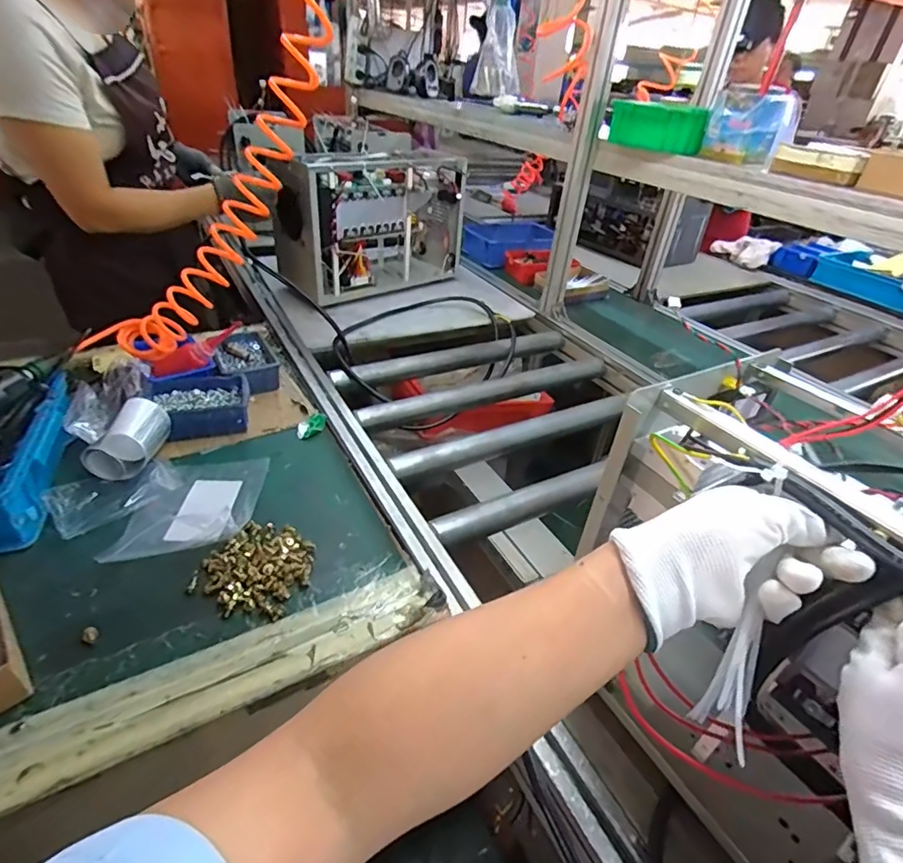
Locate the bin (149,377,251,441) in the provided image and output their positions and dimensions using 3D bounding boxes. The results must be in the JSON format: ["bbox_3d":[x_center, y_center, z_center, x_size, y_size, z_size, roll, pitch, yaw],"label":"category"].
[{"bbox_3d":[-0.378,-0.035,0.753,0.141,0.048,0.095,-8,38,-18],"label":"bin"}]

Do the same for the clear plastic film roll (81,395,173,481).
[{"bbox_3d":[-0.423,0.008,0.665,0.070,0.070,0.099,3,36,-4],"label":"clear plastic film roll"}]

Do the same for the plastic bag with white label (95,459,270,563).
[{"bbox_3d":[-0.318,0.078,0.619,0.142,0.051,0.184,0,36,-7],"label":"plastic bag with white label"}]

